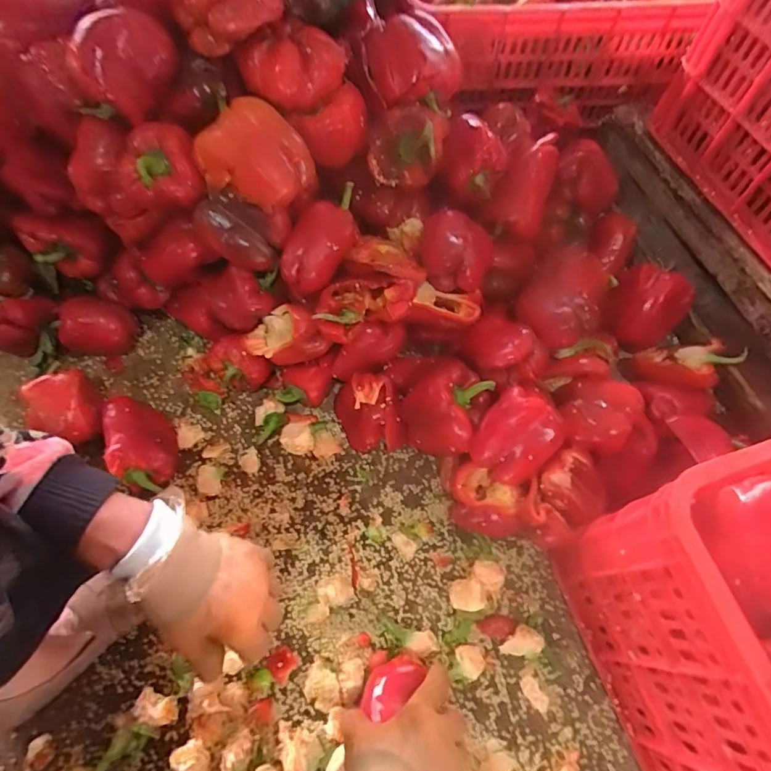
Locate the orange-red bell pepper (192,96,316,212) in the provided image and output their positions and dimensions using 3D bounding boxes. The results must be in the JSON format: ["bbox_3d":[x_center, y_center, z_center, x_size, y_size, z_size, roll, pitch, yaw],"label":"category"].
[{"bbox_3d":[-0.150,-0.264,0.563,0.124,0.076,0.112,-24,67,-14],"label":"orange-red bell pepper"}]

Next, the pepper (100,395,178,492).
[{"bbox_3d":[-0.315,0.071,0.632,0.071,0.069,0.121,-20,65,-13],"label":"pepper"}]

